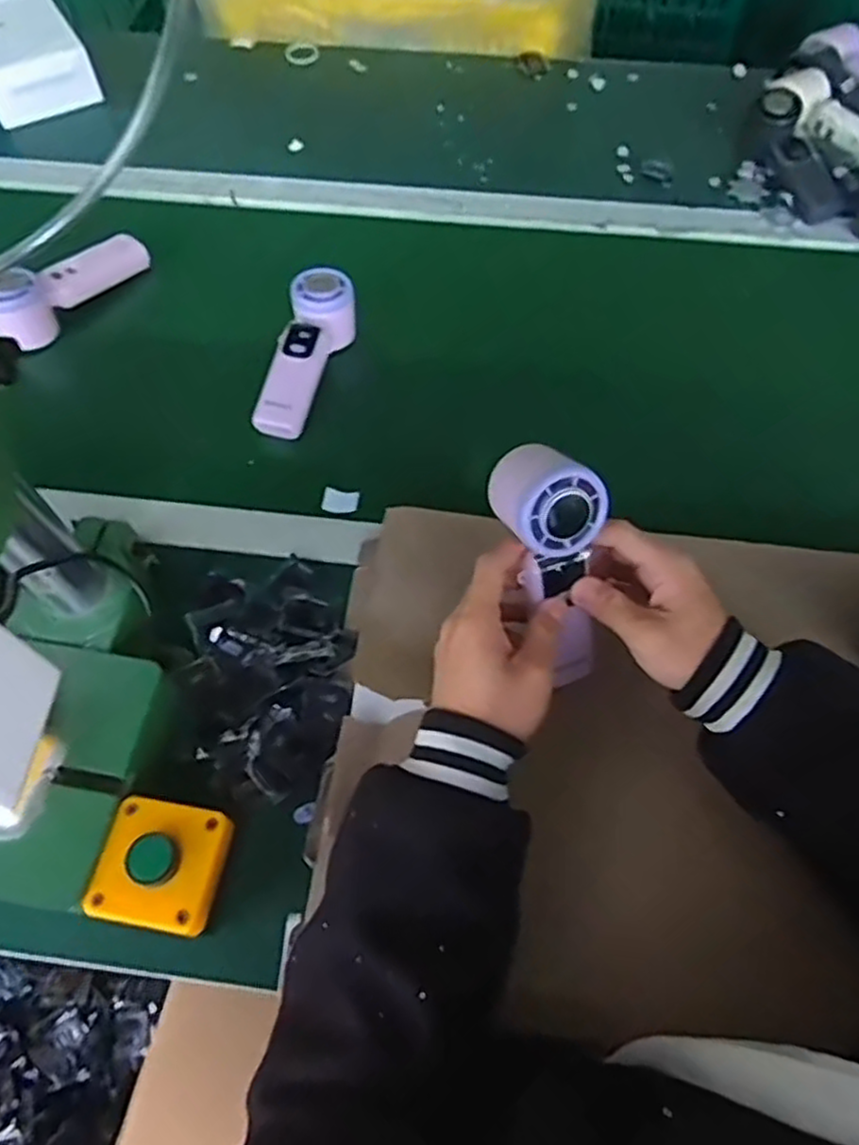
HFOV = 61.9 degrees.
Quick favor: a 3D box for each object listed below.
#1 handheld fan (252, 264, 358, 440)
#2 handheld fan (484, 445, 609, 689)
[{"bbox_3d":[-0.111,-0.201,0.651,0.055,0.054,0.164,11,62,7],"label":"handheld fan"},{"bbox_3d":[0.083,0.001,0.467,0.053,0.163,0.058,-24,32,-12],"label":"handheld fan"}]

